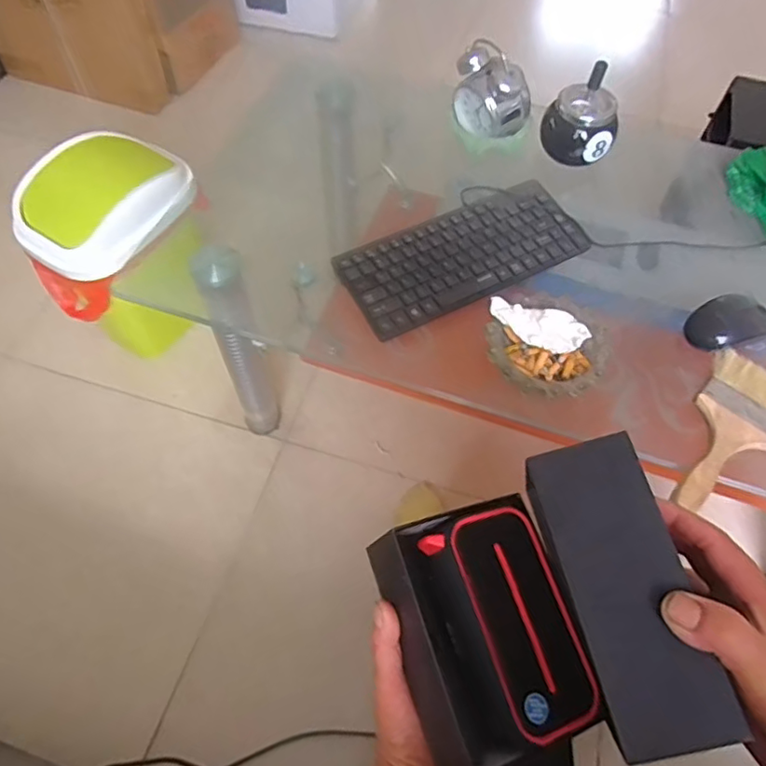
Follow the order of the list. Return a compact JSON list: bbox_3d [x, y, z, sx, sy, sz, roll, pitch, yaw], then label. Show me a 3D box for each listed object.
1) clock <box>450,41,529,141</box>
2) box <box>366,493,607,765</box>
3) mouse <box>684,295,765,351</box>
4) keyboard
[{"bbox_3d":[0.148,-0.398,0.784,0.059,0.100,0.091,-29,64,-17],"label":"clock"},{"bbox_3d":[0.066,0.159,0.378,0.106,0.056,0.151,-17,61,-11],"label":"box"},{"bbox_3d":[0.393,-0.071,0.654,0.085,0.033,0.062,-19,61,-12],"label":"mouse"},{"bbox_3d":[0.097,-0.157,0.695,0.297,0.018,0.126,-25,63,-16],"label":"keyboard"}]

